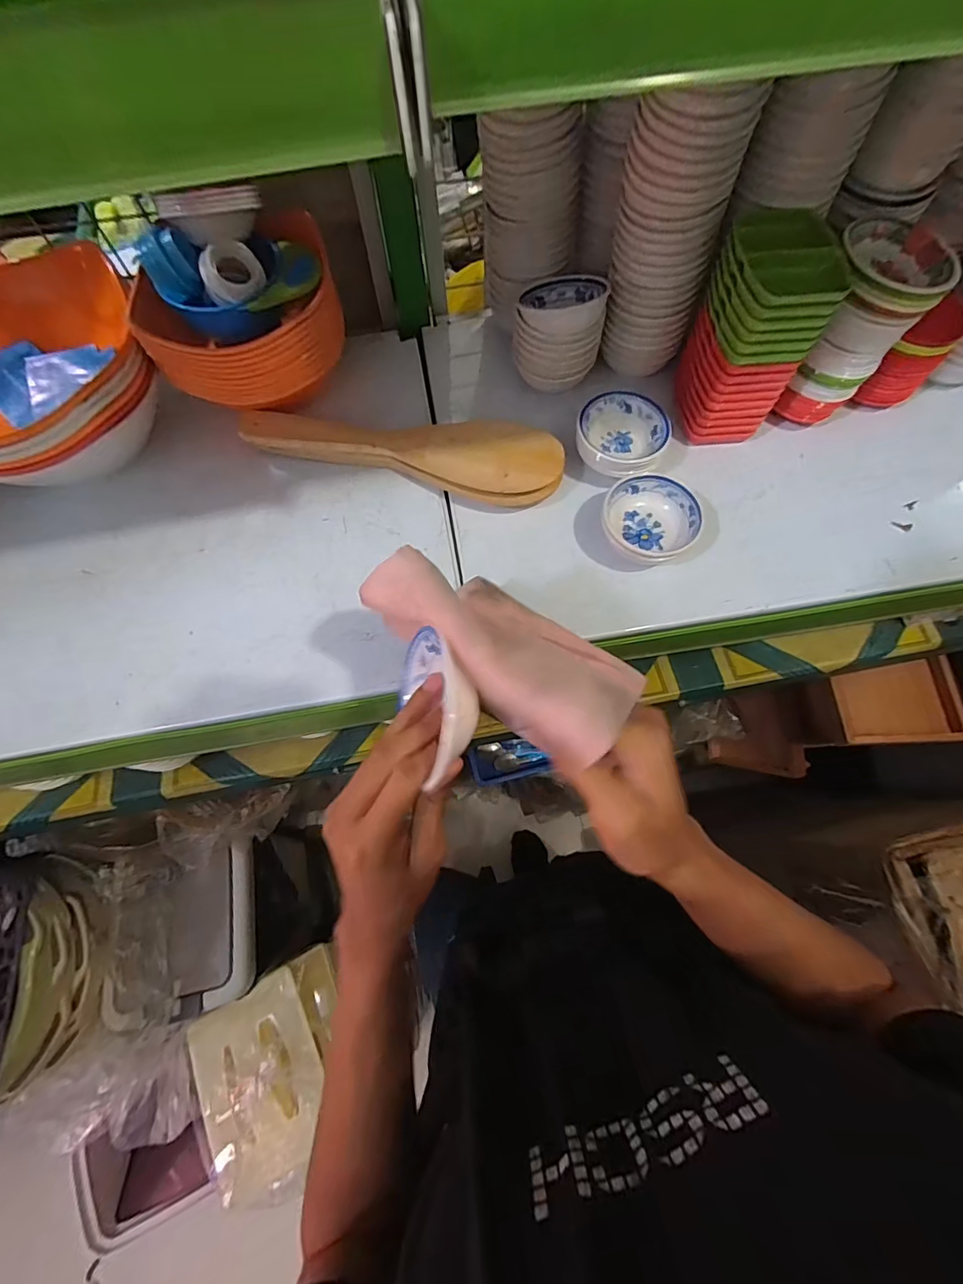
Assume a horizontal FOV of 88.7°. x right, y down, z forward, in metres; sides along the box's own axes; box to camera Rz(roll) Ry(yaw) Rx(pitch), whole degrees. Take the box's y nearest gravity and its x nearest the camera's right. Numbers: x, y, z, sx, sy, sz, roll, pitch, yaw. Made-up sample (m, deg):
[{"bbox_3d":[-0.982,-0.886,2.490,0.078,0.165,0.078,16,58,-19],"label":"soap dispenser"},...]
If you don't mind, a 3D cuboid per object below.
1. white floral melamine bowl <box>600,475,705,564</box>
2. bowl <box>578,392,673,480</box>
[{"bbox_3d":[0.157,-0.117,0.461,0.086,0.040,0.073,15,71,6],"label":"white floral melamine bowl"},{"bbox_3d":[0.139,-0.203,0.492,0.082,0.046,0.076,0,70,1],"label":"bowl"}]

